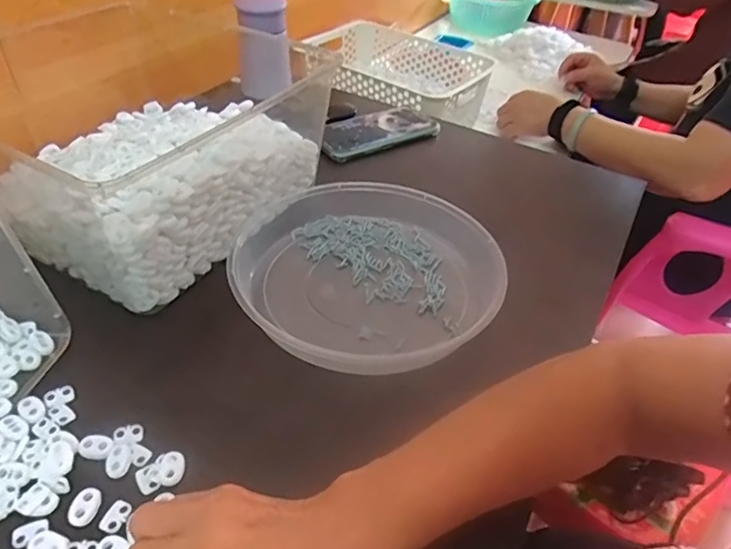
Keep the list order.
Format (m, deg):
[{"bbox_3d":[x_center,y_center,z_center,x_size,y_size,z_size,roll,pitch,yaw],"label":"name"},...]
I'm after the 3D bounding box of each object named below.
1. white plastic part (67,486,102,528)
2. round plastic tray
[{"bbox_3d":[-0.171,0.140,0.329,0.015,0.004,0.023,2,42,-3],"label":"white plastic part"},{"bbox_3d":[-0.006,-0.014,0.496,0.227,0.038,0.225,3,42,-2],"label":"round plastic tray"}]

